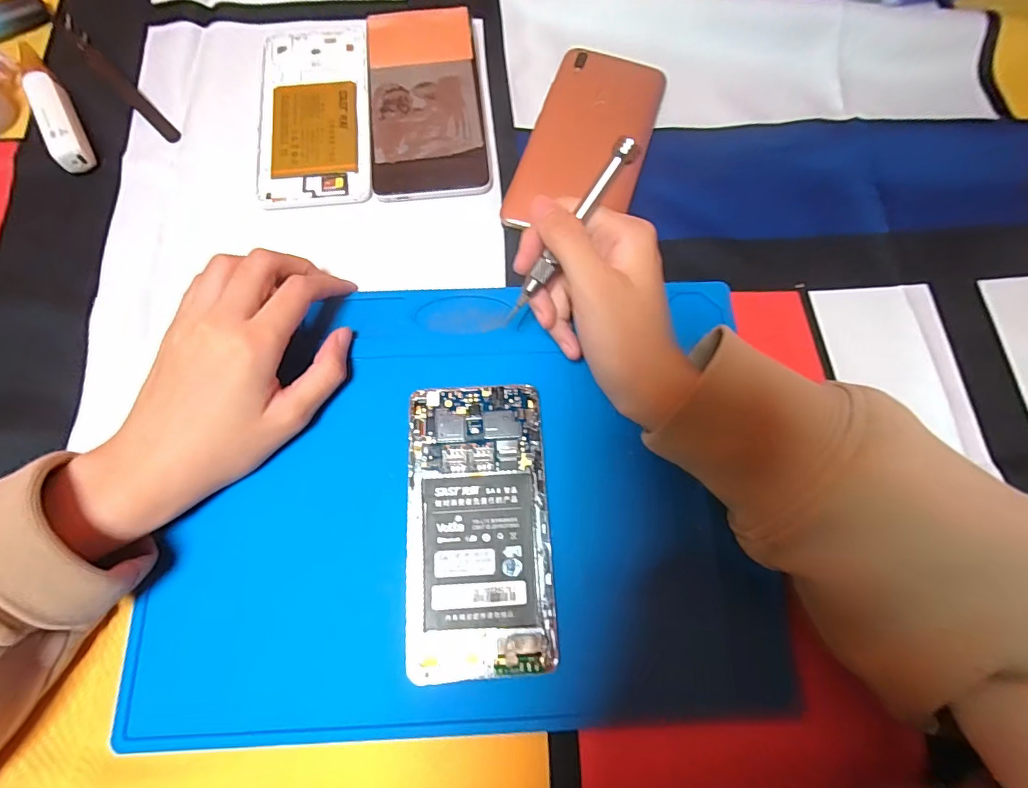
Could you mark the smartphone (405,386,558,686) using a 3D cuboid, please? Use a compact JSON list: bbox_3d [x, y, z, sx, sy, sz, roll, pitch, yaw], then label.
[{"bbox_3d":[-0.018,0.066,0.239,0.070,0.011,0.141,-3,75,-2],"label":"smartphone"}]

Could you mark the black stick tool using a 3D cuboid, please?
[{"bbox_3d":[-0.277,-0.221,0.314,0.013,0.010,0.147,-43,80,-11],"label":"black stick tool"}]

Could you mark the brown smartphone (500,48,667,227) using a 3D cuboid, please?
[{"bbox_3d":[0.050,-0.165,0.303,0.075,0.012,0.146,18,75,4],"label":"brown smartphone"}]

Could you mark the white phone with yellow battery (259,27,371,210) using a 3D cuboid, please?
[{"bbox_3d":[-0.133,-0.191,0.309,0.072,0.004,0.151,-6,75,-3],"label":"white phone with yellow battery"}]

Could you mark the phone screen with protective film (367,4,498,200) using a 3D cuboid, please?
[{"bbox_3d":[-0.056,-0.196,0.310,0.078,0.011,0.146,-5,75,-2],"label":"phone screen with protective film"}]

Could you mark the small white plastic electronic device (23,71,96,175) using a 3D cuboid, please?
[{"bbox_3d":[-0.288,-0.172,0.293,0.018,0.020,0.065,-27,77,-8],"label":"small white plastic electronic device"}]

